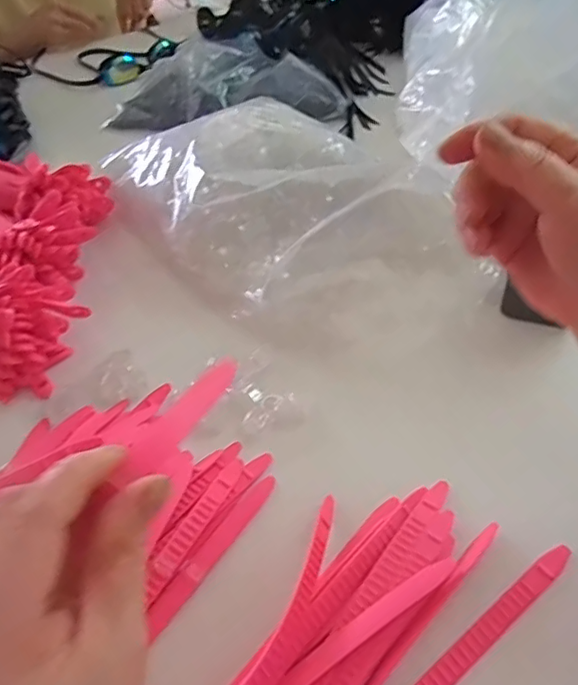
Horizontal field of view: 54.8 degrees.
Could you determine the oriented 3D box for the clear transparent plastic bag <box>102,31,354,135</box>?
[{"bbox_3d":[-0.084,-0.363,0.761,0.305,0.068,0.158,-1,45,6],"label":"clear transparent plastic bag"}]

